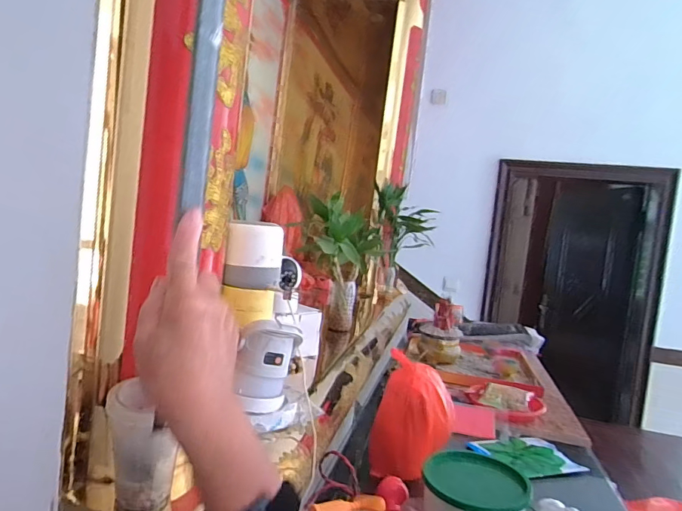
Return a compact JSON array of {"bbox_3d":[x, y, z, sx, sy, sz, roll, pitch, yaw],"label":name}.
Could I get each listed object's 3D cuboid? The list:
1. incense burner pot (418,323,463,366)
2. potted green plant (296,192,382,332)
[{"bbox_3d":[0.316,0.279,1.408,0.135,0.106,0.128,7,4,9],"label":"incense burner pot"},{"bbox_3d":[-0.001,0.034,1.083,0.128,0.312,0.193,8,4,24],"label":"potted green plant"}]

